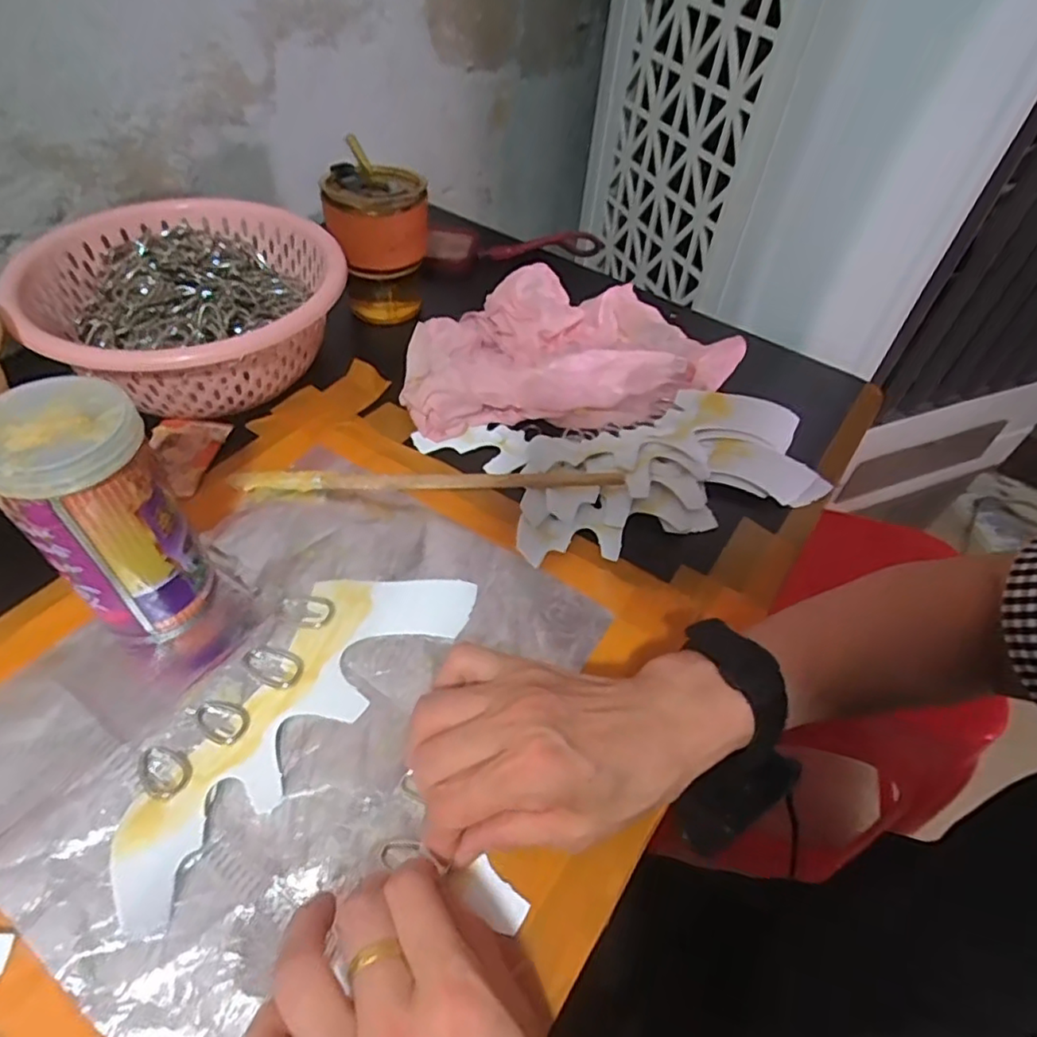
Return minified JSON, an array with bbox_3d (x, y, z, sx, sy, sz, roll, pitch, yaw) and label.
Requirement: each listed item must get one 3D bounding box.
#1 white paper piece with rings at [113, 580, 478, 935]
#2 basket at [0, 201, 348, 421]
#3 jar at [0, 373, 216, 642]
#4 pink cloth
[{"bbox_3d":[-0.119,0.091,0.330,0.081,0.013,0.210,30,53,19],"label":"white paper piece with rings"},{"bbox_3d":[-0.250,-0.161,0.489,0.211,0.083,0.193,-23,55,-23],"label":"basket"},{"bbox_3d":[-0.206,0.000,0.318,0.062,0.133,0.056,-30,58,-27],"label":"jar"},{"bbox_3d":[0.045,-0.136,0.509,0.271,0.063,0.129,-7,50,-11],"label":"pink cloth"}]

